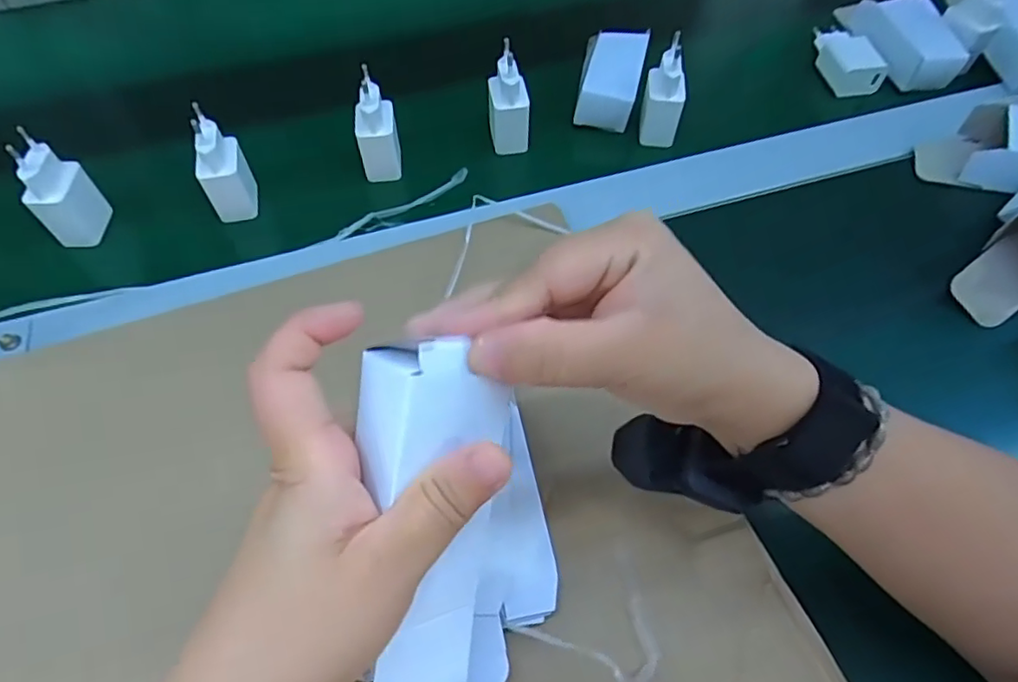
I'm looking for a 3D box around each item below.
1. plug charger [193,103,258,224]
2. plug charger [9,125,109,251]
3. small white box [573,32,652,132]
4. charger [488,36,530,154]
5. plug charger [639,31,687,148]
[{"bbox_3d":[-0.202,-0.123,0.431,0.025,0.073,0.035,-2,61,-7],"label":"plug charger"},{"bbox_3d":[-0.306,-0.100,0.417,0.024,0.072,0.043,2,61,-4],"label":"plug charger"},{"bbox_3d":[0.088,-0.226,0.520,0.048,0.030,0.095,14,61,2],"label":"small white box"},{"bbox_3d":[0.000,-0.185,0.472,0.030,0.075,0.029,-2,61,-7],"label":"charger"},{"bbox_3d":[0.122,-0.192,0.477,0.029,0.076,0.032,11,61,1],"label":"plug charger"}]

